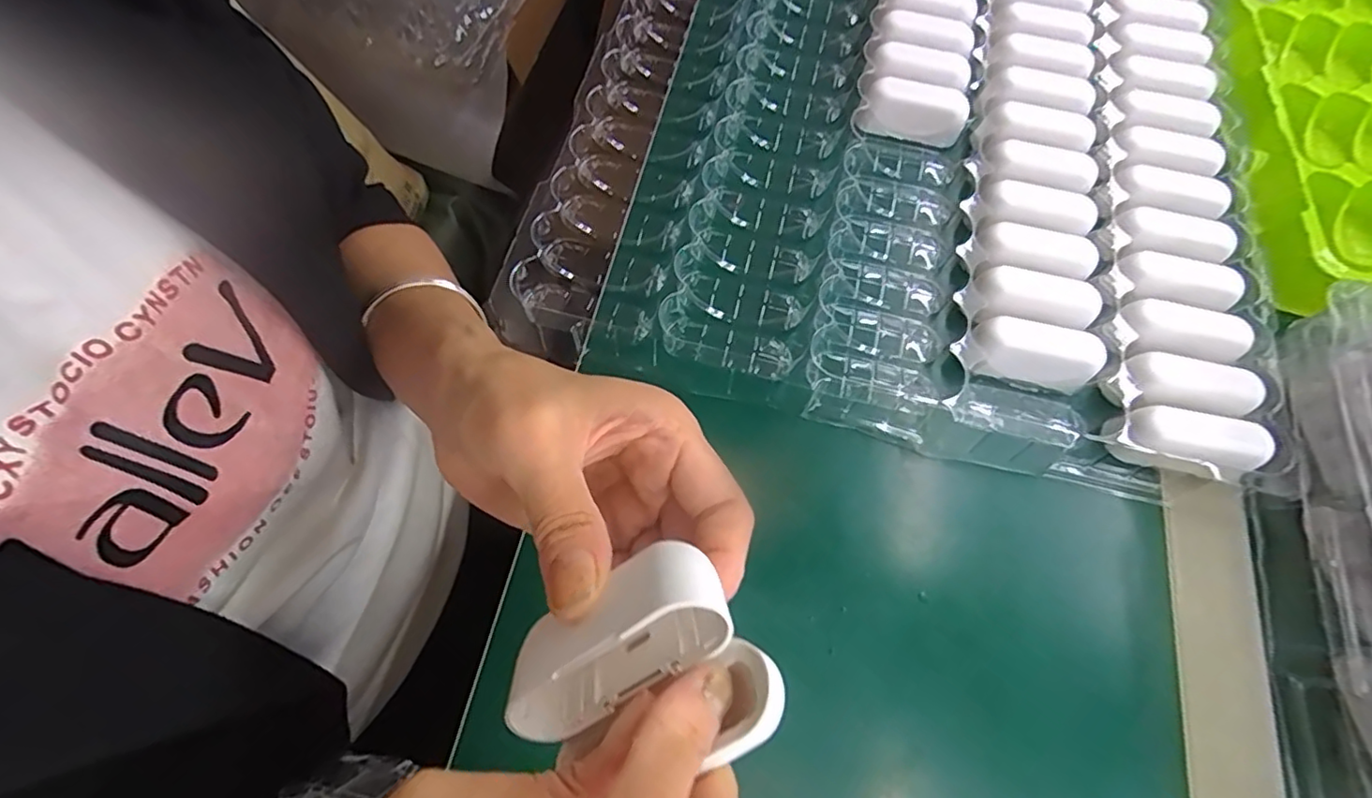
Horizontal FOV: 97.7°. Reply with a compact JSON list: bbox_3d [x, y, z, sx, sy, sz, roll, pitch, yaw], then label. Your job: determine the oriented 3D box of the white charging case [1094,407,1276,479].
[{"bbox_3d":[0.232,0.023,0.287,0.071,0.029,0.027,12,67,3],"label":"white charging case"}]

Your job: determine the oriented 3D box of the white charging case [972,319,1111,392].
[{"bbox_3d":[0.173,-0.022,0.304,0.060,0.028,0.023,8,67,1],"label":"white charging case"}]

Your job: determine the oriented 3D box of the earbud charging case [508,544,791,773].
[{"bbox_3d":[-0.014,0.071,0.150,0.060,0.041,0.050,-30,72,-14],"label":"earbud charging case"}]

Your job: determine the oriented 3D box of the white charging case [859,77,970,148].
[{"bbox_3d":[0.140,-0.176,0.370,0.061,0.031,0.022,13,67,3],"label":"white charging case"}]

